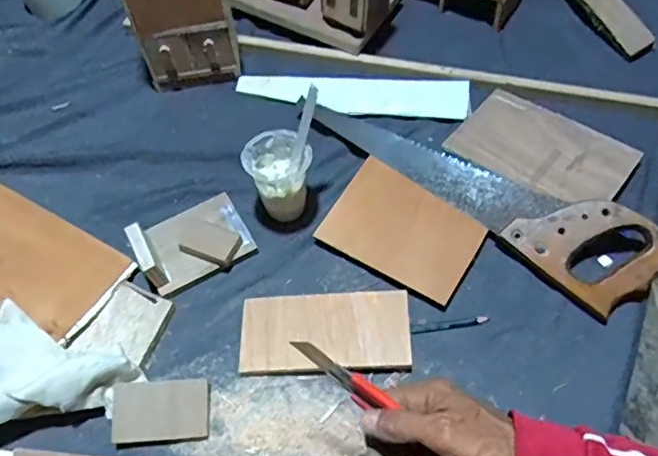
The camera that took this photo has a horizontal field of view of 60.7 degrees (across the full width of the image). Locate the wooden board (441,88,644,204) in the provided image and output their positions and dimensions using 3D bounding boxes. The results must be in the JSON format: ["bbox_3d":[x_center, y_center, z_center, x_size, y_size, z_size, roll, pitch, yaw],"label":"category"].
[{"bbox_3d":[0.253,-0.095,0.669,0.190,0.015,0.128,35,67,22],"label":"wooden board"}]

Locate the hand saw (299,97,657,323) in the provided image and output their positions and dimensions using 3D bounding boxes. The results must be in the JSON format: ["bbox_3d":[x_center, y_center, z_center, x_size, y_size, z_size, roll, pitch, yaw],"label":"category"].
[{"bbox_3d":[0.163,-0.062,0.630,0.419,0.039,0.093,37,68,22],"label":"hand saw"}]

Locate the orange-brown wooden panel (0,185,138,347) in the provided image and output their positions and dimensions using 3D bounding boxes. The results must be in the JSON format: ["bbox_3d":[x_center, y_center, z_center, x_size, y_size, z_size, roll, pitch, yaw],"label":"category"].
[{"bbox_3d":[-0.337,0.054,0.588,0.193,0.007,0.169,30,60,9],"label":"orange-brown wooden panel"}]

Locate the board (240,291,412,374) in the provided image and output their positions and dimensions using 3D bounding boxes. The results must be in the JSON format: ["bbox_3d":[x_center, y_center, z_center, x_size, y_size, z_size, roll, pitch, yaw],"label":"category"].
[{"bbox_3d":[-0.004,0.106,0.570,0.167,0.020,0.079,-2,59,2],"label":"board"}]

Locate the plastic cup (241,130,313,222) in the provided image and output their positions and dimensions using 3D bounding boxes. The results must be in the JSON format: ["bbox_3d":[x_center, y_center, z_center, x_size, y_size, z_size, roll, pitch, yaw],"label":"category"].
[{"bbox_3d":[-0.052,-0.055,0.627,0.067,0.087,0.065,-2,59,3],"label":"plastic cup"}]

